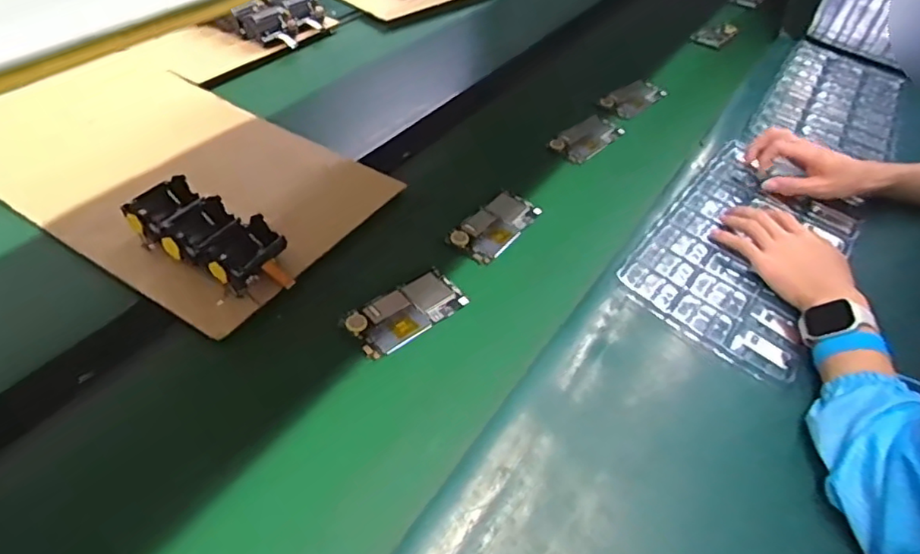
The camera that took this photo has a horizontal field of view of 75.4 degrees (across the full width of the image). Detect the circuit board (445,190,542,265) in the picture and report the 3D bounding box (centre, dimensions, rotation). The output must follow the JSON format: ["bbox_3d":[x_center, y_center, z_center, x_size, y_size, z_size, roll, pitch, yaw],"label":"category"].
[{"bbox_3d":[0.045,-0.066,0.710,0.062,0.007,0.126,31,50,22],"label":"circuit board"}]

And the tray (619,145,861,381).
[{"bbox_3d":[0.345,-0.035,0.717,0.197,0.022,0.353,31,50,22],"label":"tray"}]

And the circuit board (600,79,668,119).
[{"bbox_3d":[0.280,-0.290,0.958,0.066,0.013,0.117,35,52,25],"label":"circuit board"}]

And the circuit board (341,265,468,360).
[{"bbox_3d":[-0.053,0.034,0.603,0.121,0.004,0.059,-30,56,-30],"label":"circuit board"}]

